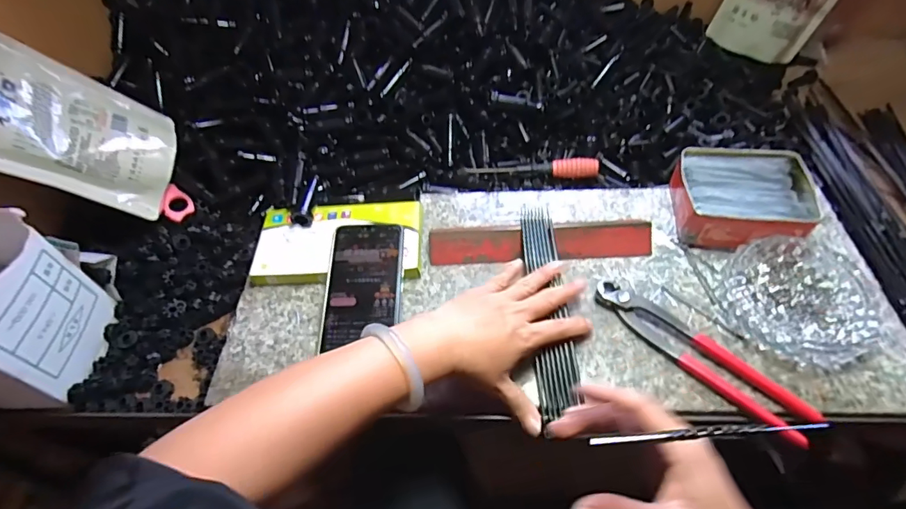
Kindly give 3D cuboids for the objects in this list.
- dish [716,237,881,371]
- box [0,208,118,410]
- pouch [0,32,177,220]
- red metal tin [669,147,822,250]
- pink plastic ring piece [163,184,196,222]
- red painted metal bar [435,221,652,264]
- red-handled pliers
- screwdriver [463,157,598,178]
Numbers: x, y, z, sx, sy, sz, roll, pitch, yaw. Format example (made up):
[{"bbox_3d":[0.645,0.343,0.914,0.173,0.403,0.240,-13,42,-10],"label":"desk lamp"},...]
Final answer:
[{"bbox_3d":[0.315,0.041,0.430,0.118,0.028,0.121,-2,54,3],"label":"dish"},{"bbox_3d":[-0.403,0.048,0.419,0.085,0.147,0.125,0,54,5],"label":"box"},{"bbox_3d":[-0.390,-0.130,0.475,0.015,0.193,0.139,-21,63,33],"label":"pouch"},{"bbox_3d":[0.305,-0.058,0.494,0.131,0.045,0.105,4,55,7],"label":"red metal tin"},{"bbox_3d":[-0.326,-0.060,0.551,0.044,0.009,0.034,47,54,5],"label":"pink plastic ring piece"},{"bbox_3d":[0.091,-0.013,0.492,0.230,0.030,0.031,-4,54,1],"label":"red painted metal bar"},{"bbox_3d":[0.217,0.084,0.414,0.044,0.017,0.194,-39,60,-21],"label":"red-handled pliers"},{"bbox_3d":[0.095,-0.106,0.564,0.158,0.019,0.020,3,55,7],"label":"screwdriver"}]

